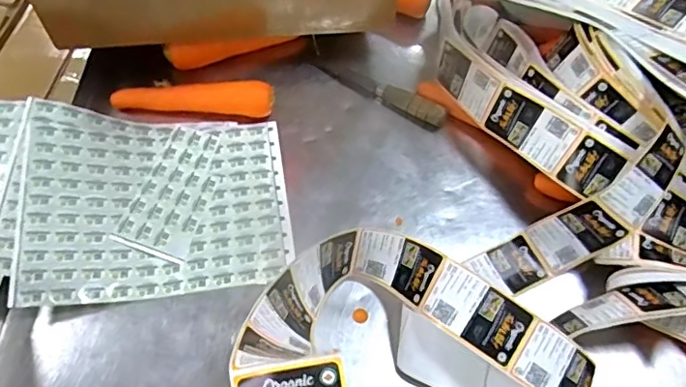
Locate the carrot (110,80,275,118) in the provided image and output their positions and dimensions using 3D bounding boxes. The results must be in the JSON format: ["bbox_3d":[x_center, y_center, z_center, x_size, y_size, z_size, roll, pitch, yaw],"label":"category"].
[{"bbox_3d":[-0.189,-0.121,0.692,0.200,0.046,0.033,3,61,-1],"label":"carrot"}]

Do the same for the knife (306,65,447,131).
[{"bbox_3d":[0.048,-0.138,0.716,0.191,0.032,0.021,28,64,13],"label":"knife"}]

